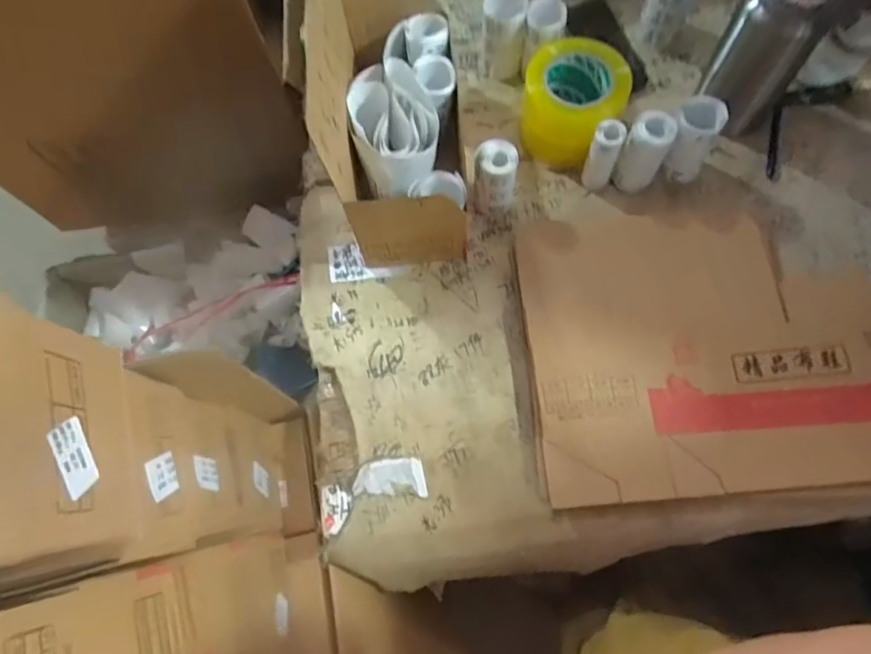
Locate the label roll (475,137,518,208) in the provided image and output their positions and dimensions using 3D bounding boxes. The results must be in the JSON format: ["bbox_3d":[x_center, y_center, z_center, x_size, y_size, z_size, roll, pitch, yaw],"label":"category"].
[{"bbox_3d":[0.072,-0.175,0.677,0.045,0.100,0.048,-1,70,2],"label":"label roll"}]

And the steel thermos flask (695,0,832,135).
[{"bbox_3d":[0.382,-0.335,0.647,0.076,0.242,0.084,-12,70,-2],"label":"steel thermos flask"}]

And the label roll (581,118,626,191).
[{"bbox_3d":[0.204,-0.206,0.685,0.033,0.104,0.030,-1,70,2],"label":"label roll"}]

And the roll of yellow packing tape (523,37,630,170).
[{"bbox_3d":[0.179,-0.290,0.709,0.115,0.104,0.123,-1,70,2],"label":"roll of yellow packing tape"}]

